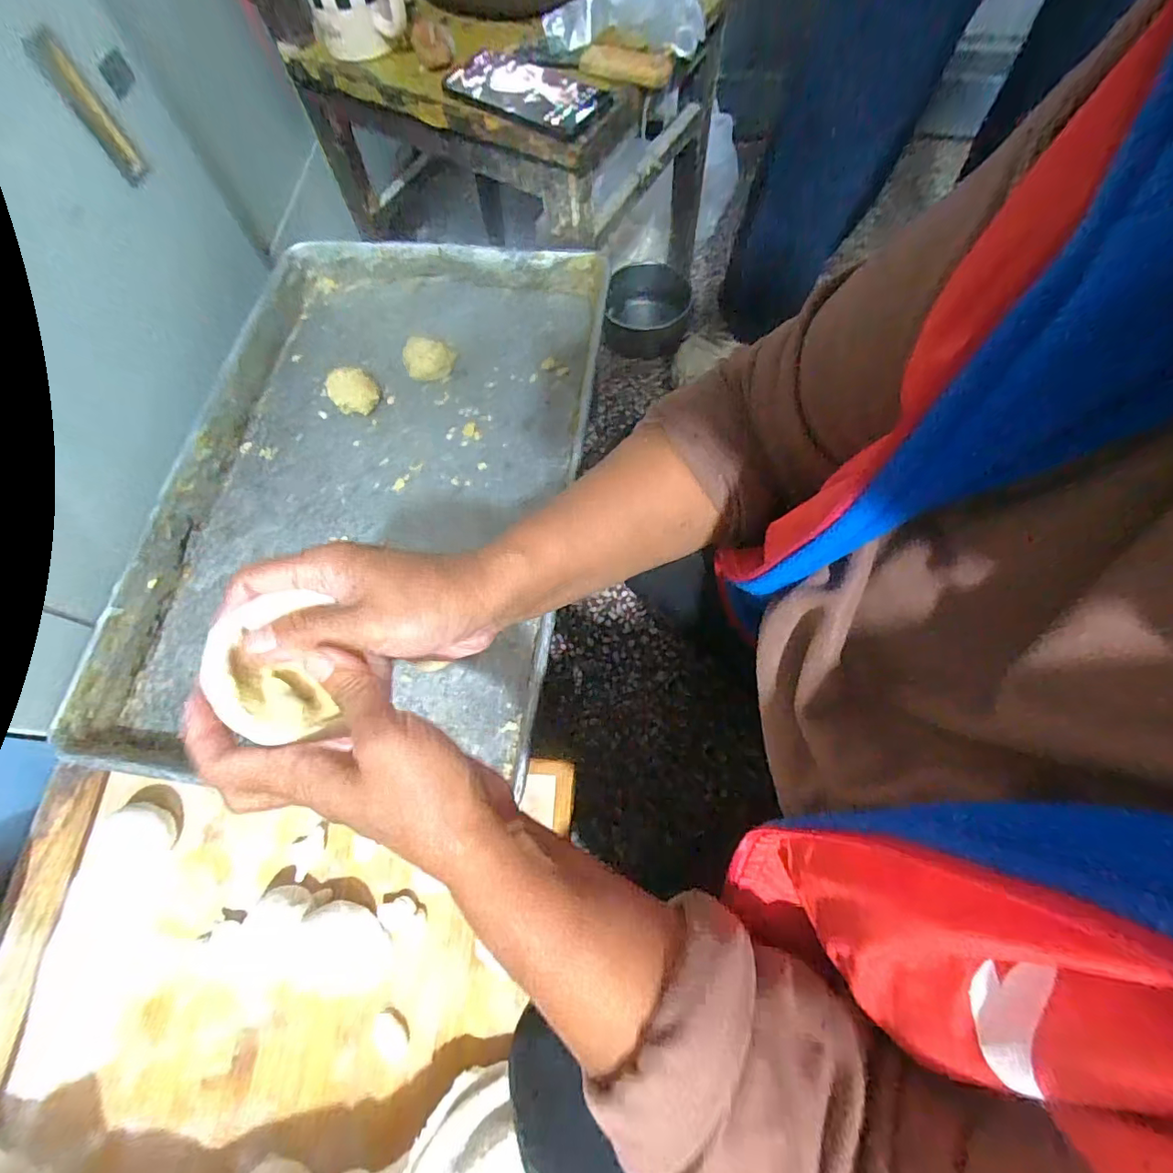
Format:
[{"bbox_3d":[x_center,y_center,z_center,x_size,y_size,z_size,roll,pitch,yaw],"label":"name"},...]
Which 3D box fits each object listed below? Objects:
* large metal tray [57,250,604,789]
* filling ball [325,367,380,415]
[{"bbox_3d":[-0.212,-0.117,0.528,0.402,0.066,0.581,6,70,5],"label":"large metal tray"},{"bbox_3d":[-0.249,-0.208,0.563,0.047,0.038,0.040,-37,73,-11],"label":"filling ball"}]

